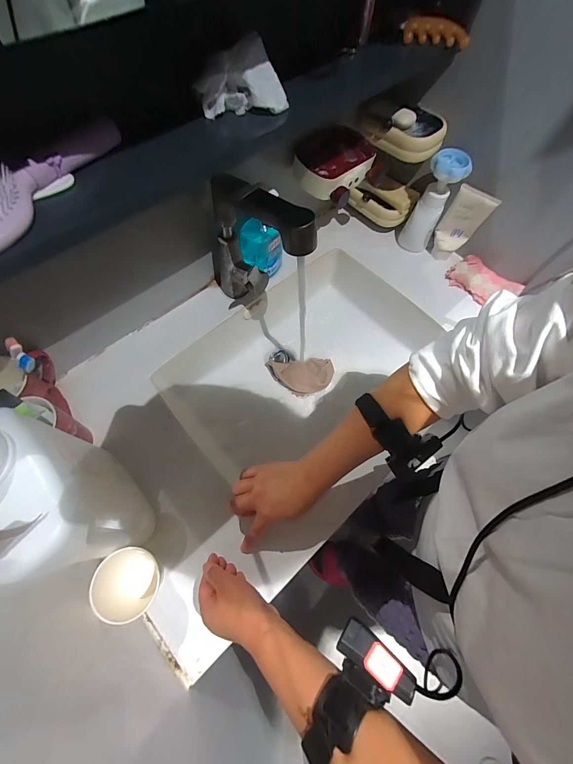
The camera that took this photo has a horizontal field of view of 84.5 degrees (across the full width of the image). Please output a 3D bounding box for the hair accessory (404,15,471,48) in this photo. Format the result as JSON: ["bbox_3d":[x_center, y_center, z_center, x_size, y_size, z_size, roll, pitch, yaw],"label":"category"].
[{"bbox_3d":[0.223,-0.513,0.462,0.102,0.030,0.021,-12,67,-9],"label":"hair accessory"}]

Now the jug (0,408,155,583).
[{"bbox_3d":[-0.250,0.122,0.340,0.083,0.262,0.150,-40,73,-19],"label":"jug"}]

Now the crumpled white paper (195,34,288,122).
[{"bbox_3d":[-0.049,-0.339,0.354,0.103,0.049,0.048,-9,66,-7],"label":"crumpled white paper"}]

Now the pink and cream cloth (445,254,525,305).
[{"bbox_3d":[0.425,-0.219,0.686,0.140,0.034,0.076,42,70,15],"label":"pink and cream cloth"}]

